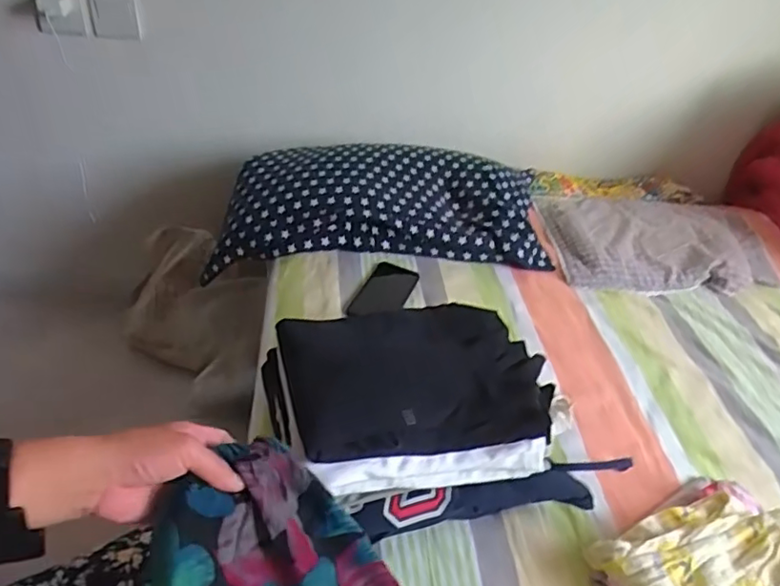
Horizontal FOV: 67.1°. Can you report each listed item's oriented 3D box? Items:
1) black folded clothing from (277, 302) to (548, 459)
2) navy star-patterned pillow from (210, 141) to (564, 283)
[{"bbox_3d":[0.030,0.090,0.683,0.299,0.039,0.219,-6,39,-17],"label":"black folded clothing"},{"bbox_3d":[0.005,-0.182,1.161,0.701,0.117,0.359,-3,39,-14],"label":"navy star-patterned pillow"}]

